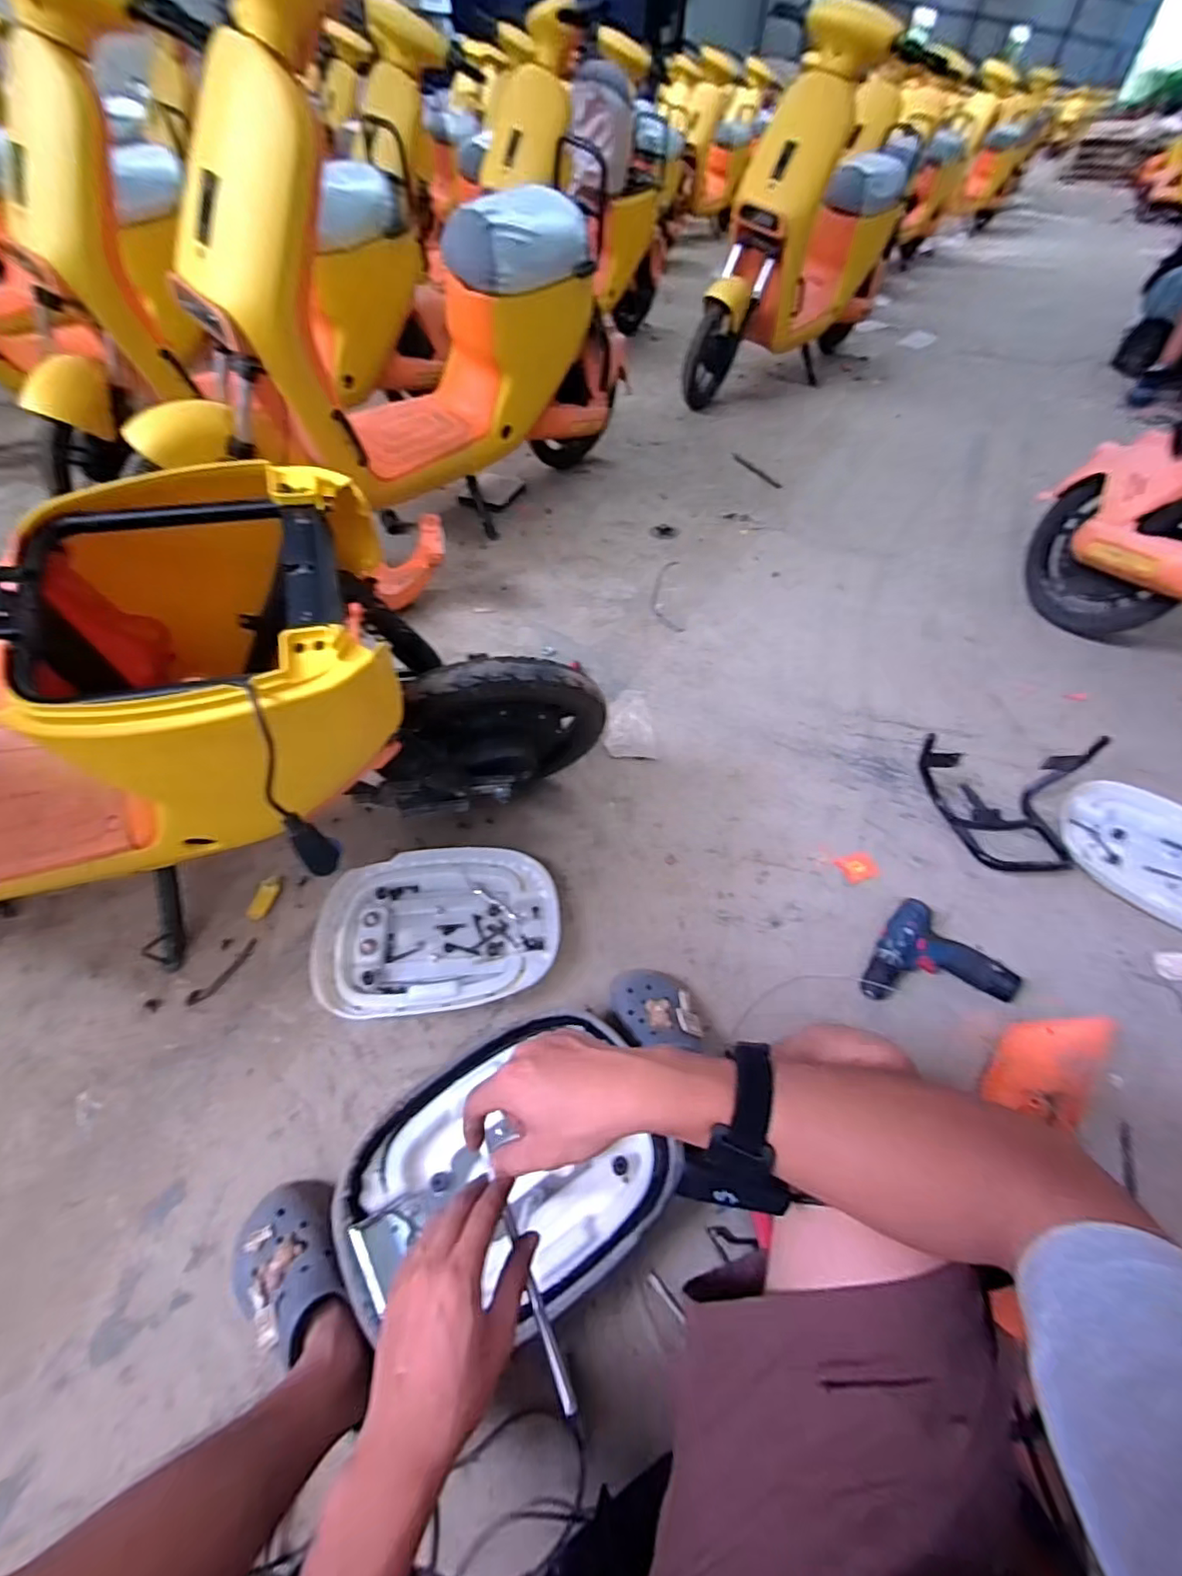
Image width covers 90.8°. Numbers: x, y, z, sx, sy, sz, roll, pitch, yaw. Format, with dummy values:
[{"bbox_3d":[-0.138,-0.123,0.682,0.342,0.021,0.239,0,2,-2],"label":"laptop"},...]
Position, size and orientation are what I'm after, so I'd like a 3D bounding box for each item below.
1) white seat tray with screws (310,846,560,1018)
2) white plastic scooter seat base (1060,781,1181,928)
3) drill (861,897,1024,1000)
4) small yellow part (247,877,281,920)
[{"bbox_3d":[-0.236,0.210,0.909,0.356,0.039,0.267,-1,52,-5],"label":"white seat tray with screws"},{"bbox_3d":[1.067,0.140,1.049,0.384,0.066,0.263,29,55,17],"label":"white plastic scooter seat base"},{"bbox_3d":[0.520,0.289,0.888,0.177,0.061,0.184,-35,62,-27],"label":"drill"},{"bbox_3d":[-0.532,0.181,0.950,0.030,0.016,0.069,11,52,5],"label":"small yellow part"}]

